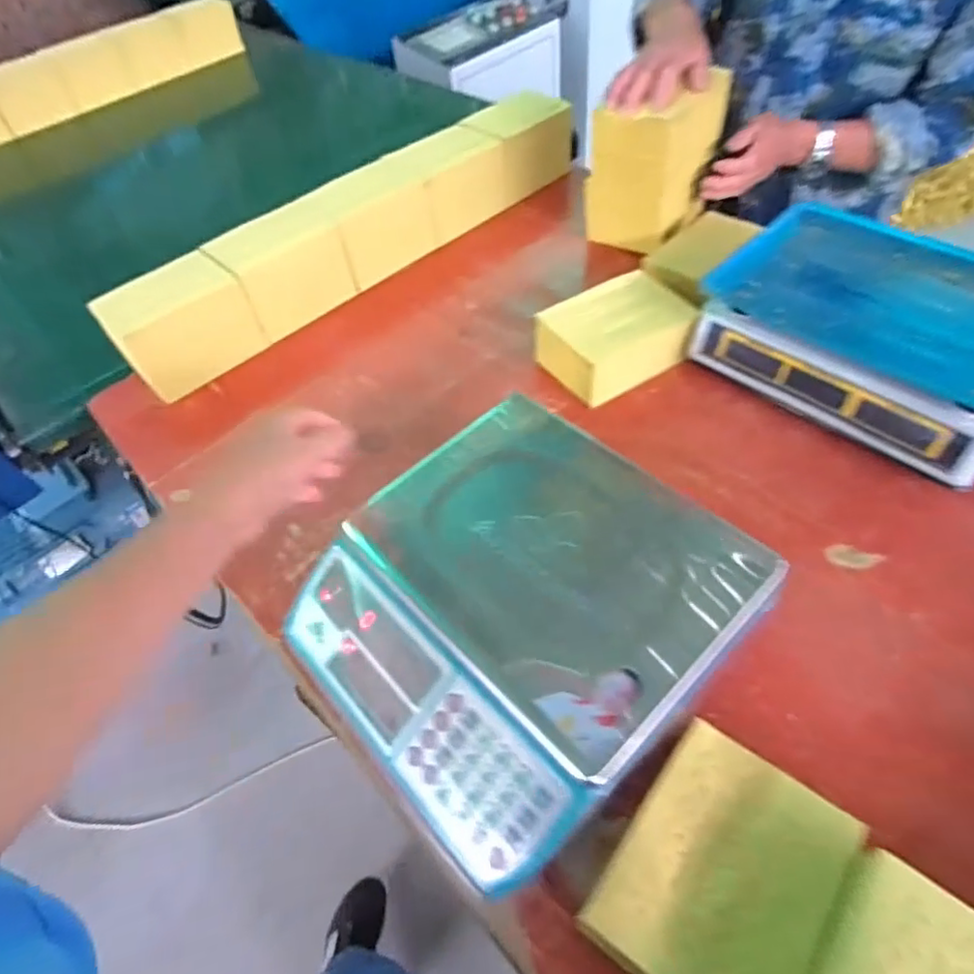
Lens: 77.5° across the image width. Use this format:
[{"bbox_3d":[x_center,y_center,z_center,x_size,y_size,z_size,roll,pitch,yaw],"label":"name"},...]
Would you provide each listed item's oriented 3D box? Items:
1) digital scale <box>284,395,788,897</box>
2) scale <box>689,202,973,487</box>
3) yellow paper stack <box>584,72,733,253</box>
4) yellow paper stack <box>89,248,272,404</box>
[{"bbox_3d":[0.020,0.102,0.511,0.307,0.113,0.296,-38,58,-22],"label":"digital scale"},{"bbox_3d":[0.439,-0.179,0.691,0.256,0.122,0.330,-39,59,-23],"label":"scale"},{"bbox_3d":[0.244,-0.474,0.885,0.125,0.179,0.166,33,62,26],"label":"yellow paper stack"},{"bbox_3d":[-0.417,-0.222,0.830,0.165,0.108,0.122,-39,59,-23],"label":"yellow paper stack"}]

